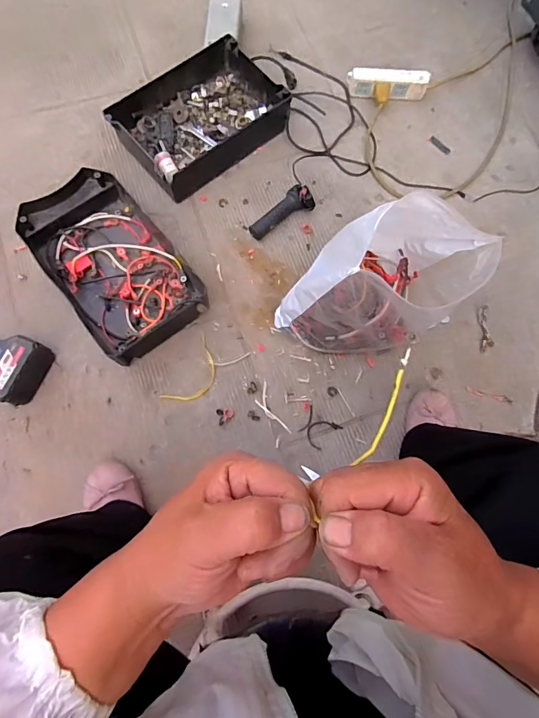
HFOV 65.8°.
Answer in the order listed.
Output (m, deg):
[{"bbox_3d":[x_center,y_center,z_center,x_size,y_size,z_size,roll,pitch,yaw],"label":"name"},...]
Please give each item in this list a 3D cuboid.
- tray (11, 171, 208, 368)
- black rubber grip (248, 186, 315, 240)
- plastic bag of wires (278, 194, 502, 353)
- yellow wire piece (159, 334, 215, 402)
[{"bbox_3d":[-0.304,-0.187,0.809,0.218,0.064,0.361,-36,78,-9],"label":"tray"},{"bbox_3d":[0.027,-0.294,0.853,0.061,0.058,0.141,42,79,10],"label":"black rubber grip"},{"bbox_3d":[0.181,-0.126,0.688,0.233,0.294,0.250,41,79,9],"label":"plastic bag of wires"},{"bbox_3d":[-0.139,0.032,0.793,0.069,0.004,0.139,33,78,8],"label":"yellow wire piece"}]

